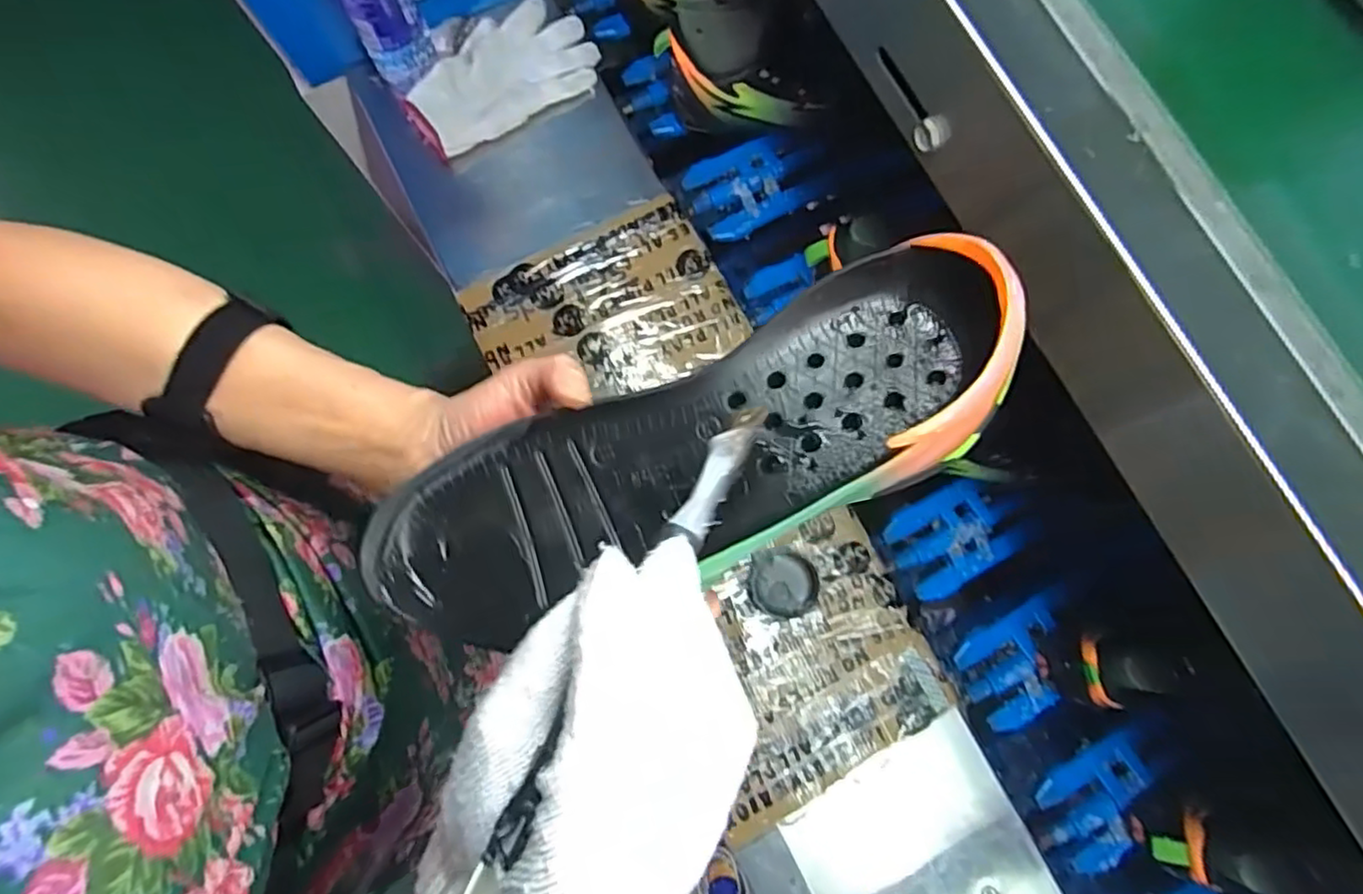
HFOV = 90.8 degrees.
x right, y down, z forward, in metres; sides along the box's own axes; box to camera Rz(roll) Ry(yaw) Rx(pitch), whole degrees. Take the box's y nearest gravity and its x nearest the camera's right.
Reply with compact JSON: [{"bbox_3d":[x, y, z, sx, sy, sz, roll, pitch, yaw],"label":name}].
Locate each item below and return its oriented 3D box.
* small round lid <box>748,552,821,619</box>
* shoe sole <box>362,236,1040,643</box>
[{"bbox_3d":[0.093,0.126,0.614,0.060,0.015,0.057,0,80,-1],"label":"small round lid"},{"bbox_3d":[-0.003,0.005,0.274,0.277,0.046,0.087,-23,81,10],"label":"shoe sole"}]

